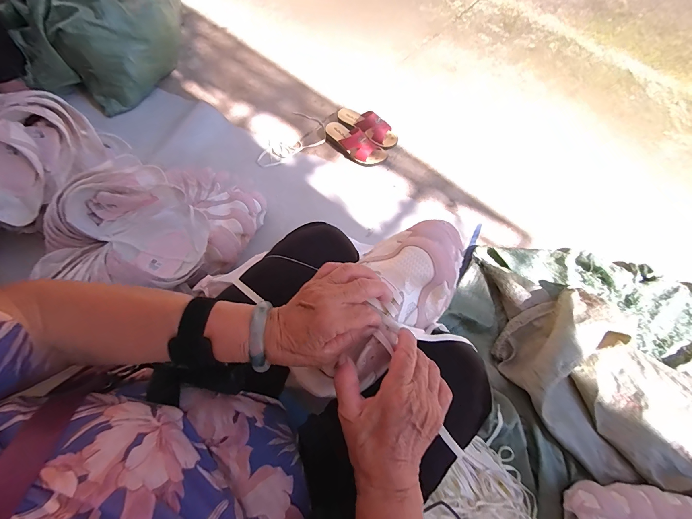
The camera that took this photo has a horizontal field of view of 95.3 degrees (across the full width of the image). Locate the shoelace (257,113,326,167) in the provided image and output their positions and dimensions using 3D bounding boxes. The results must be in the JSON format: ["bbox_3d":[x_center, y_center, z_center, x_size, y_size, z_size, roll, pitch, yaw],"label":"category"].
[{"bbox_3d":[-0.166,-0.387,1.049,0.153,0.009,0.264,27,68,10],"label":"shoelace"}]

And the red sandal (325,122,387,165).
[{"bbox_3d":[0.024,-0.381,1.015,0.224,0.078,0.088,36,70,14],"label":"red sandal"}]

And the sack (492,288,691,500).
[{"bbox_3d":[0.642,0.328,0.675,0.611,0.116,0.331,42,71,16],"label":"sack"}]

